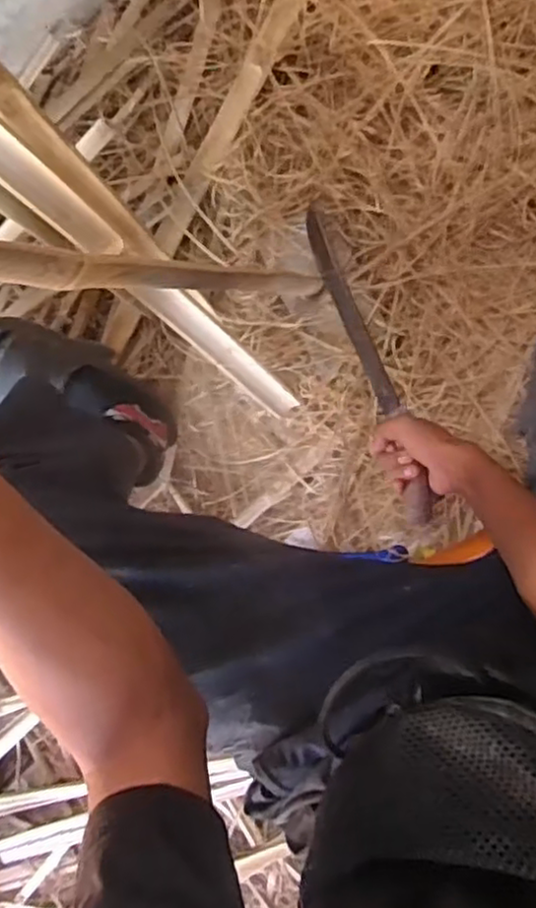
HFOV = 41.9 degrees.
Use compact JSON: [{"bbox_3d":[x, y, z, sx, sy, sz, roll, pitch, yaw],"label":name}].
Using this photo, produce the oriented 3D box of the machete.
[{"bbox_3d":[0.117,-0.108,0.818,0.032,0.033,0.394,-20,76,9],"label":"machete"}]

